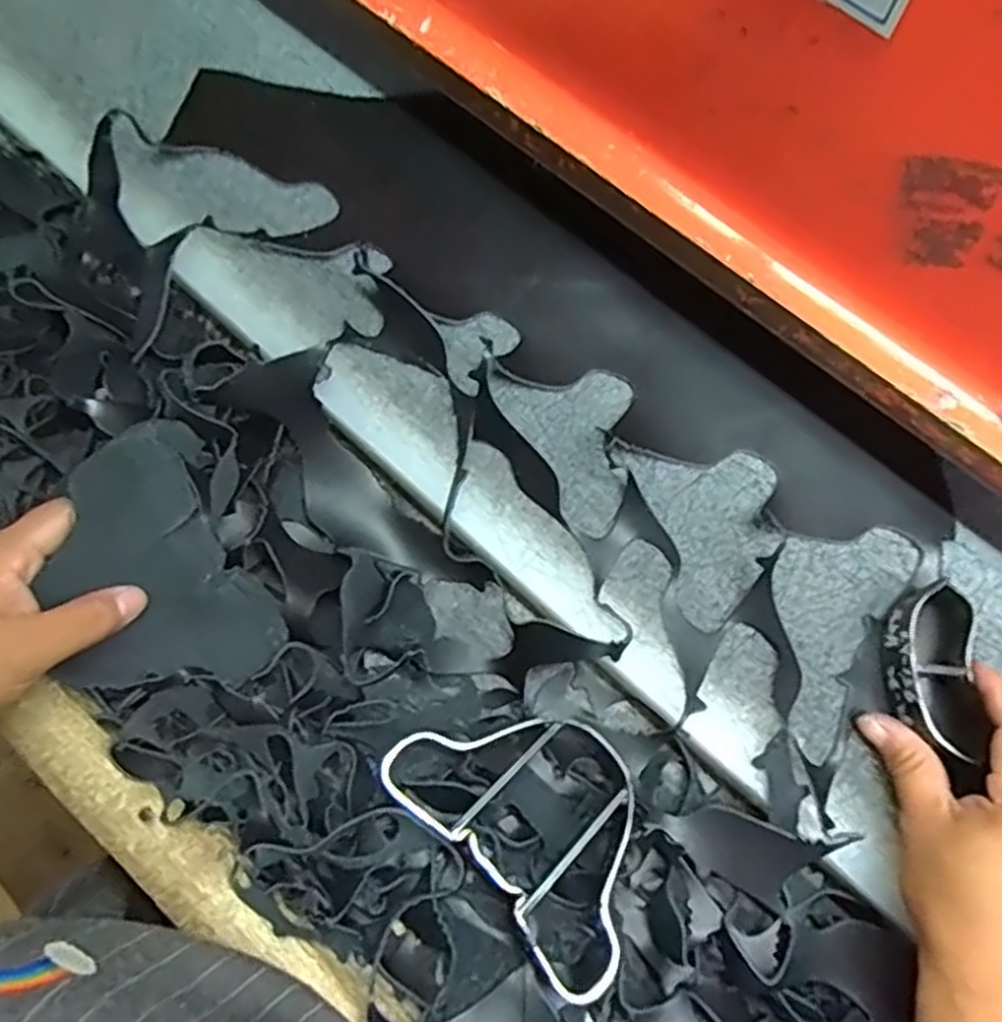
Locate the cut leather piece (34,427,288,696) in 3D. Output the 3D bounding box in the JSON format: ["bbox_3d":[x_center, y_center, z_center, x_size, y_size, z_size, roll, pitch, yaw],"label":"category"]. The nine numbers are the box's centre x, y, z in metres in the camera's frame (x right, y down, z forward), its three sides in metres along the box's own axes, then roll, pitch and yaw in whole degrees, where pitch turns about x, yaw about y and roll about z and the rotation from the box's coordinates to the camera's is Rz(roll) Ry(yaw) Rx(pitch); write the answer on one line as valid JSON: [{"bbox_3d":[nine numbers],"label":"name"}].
[{"bbox_3d":[-0.180,0.038,0.389,0.094,0.025,0.133,-34,114,-22],"label":"cut leather piece"}]

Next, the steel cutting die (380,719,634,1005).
[{"bbox_3d":[0.023,0.154,0.378,0.095,0.030,0.152,-40,77,-10],"label":"steel cutting die"}]

